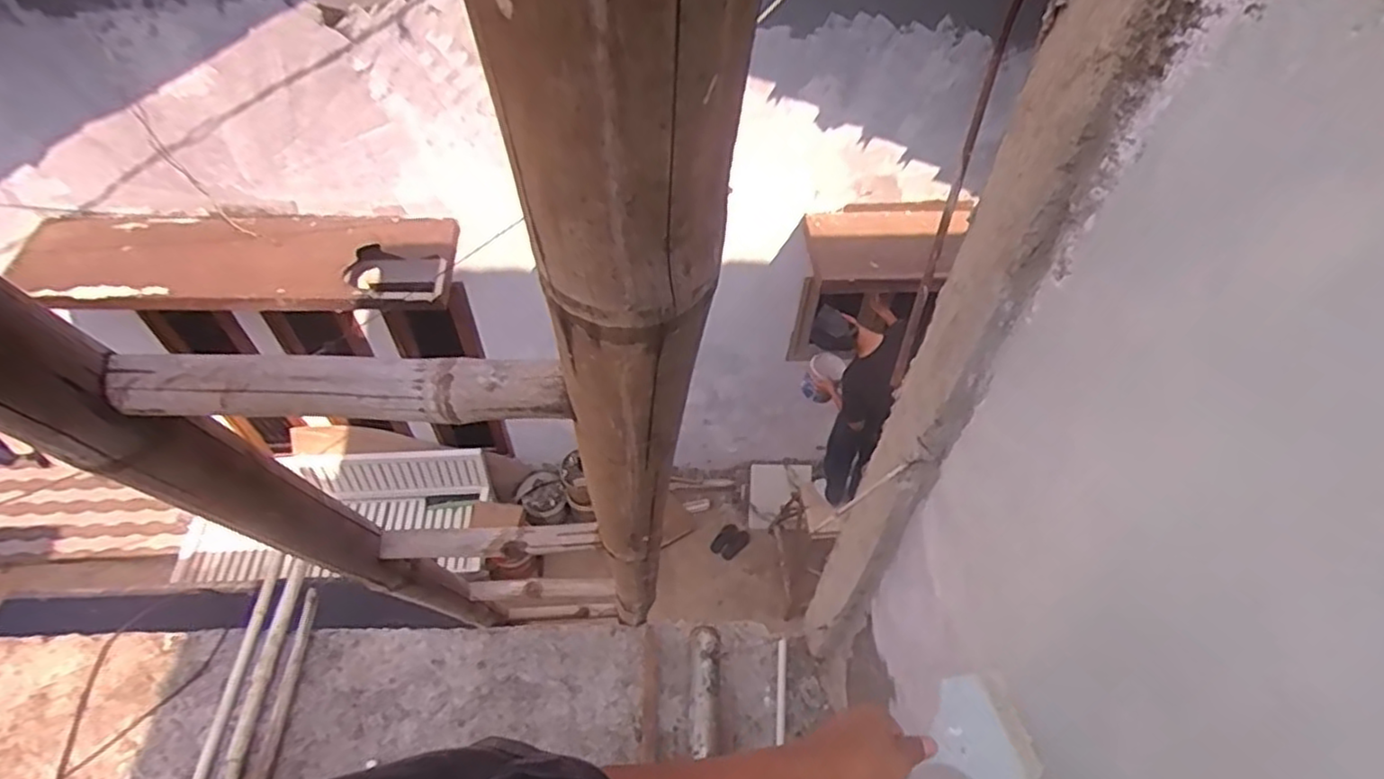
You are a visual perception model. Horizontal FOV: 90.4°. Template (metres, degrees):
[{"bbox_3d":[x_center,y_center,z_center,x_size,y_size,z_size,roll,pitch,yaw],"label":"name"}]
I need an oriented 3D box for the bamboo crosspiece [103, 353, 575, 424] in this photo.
[{"bbox_3d":[-0.193,-0.003,0.383,0.246,0.031,0.030,2,51,-1],"label":"bamboo crosspiece"}]

